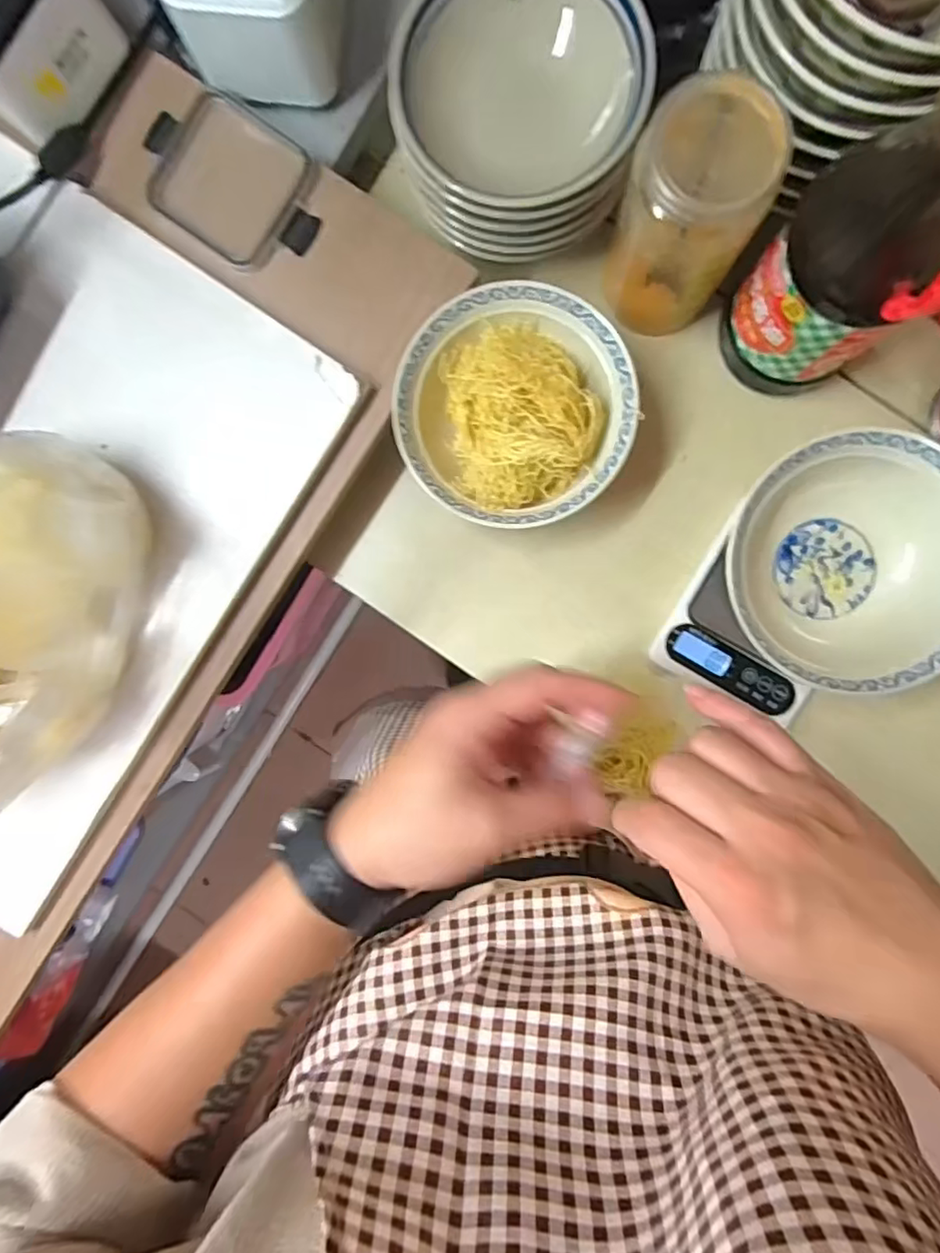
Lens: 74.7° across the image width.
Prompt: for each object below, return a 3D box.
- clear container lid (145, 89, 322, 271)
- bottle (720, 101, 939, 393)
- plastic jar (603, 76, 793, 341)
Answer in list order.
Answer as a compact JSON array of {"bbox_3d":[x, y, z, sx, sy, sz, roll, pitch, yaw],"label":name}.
[{"bbox_3d":[-0.187,-0.350,0.487,0.145,0.010,0.102,35,95,2],"label":"clear container lid"},{"bbox_3d":[0.248,-0.240,0.393,0.095,0.272,0.083,31,95,2],"label":"bottle"},{"bbox_3d":[0.157,-0.295,0.452,0.091,0.166,0.079,40,95,1],"label":"plastic jar"}]

